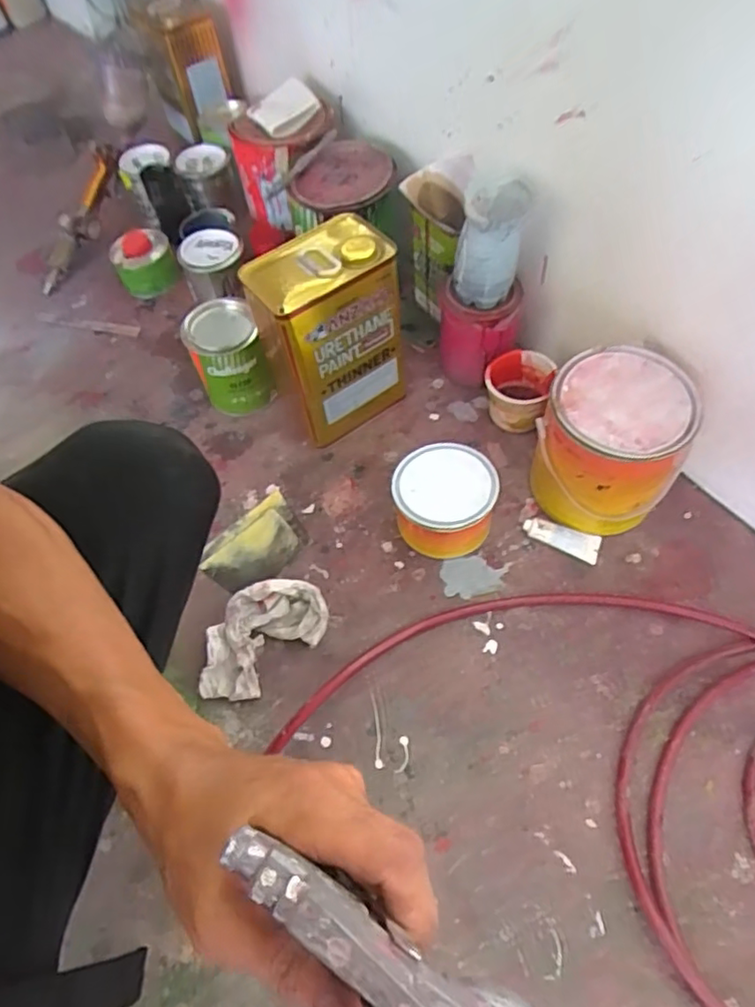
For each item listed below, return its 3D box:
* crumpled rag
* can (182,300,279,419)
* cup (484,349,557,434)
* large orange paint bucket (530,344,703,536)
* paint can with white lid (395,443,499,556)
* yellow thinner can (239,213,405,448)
[{"bbox_3d":[-0.136,0.151,0.703,0.163,0.052,0.096,-40,64,-19],"label":"crumpled rag"},{"bbox_3d":[-0.209,-0.200,0.887,0.093,0.140,0.095,-2,58,3],"label":"can"},{"bbox_3d":[0.187,-0.148,0.839,0.084,0.080,0.092,-2,58,3],"label":"cup"},{"bbox_3d":[0.269,-0.068,0.728,0.148,0.168,0.153,-2,58,3],"label":"large orange paint bucket"},{"bbox_3d":[0.082,-0.005,0.753,0.116,0.084,0.118,-2,58,3],"label":"paint can with white lid"},{"bbox_3d":[-0.059,-0.210,0.799,0.158,0.243,0.115,-30,61,-14],"label":"yellow thinner can"}]

